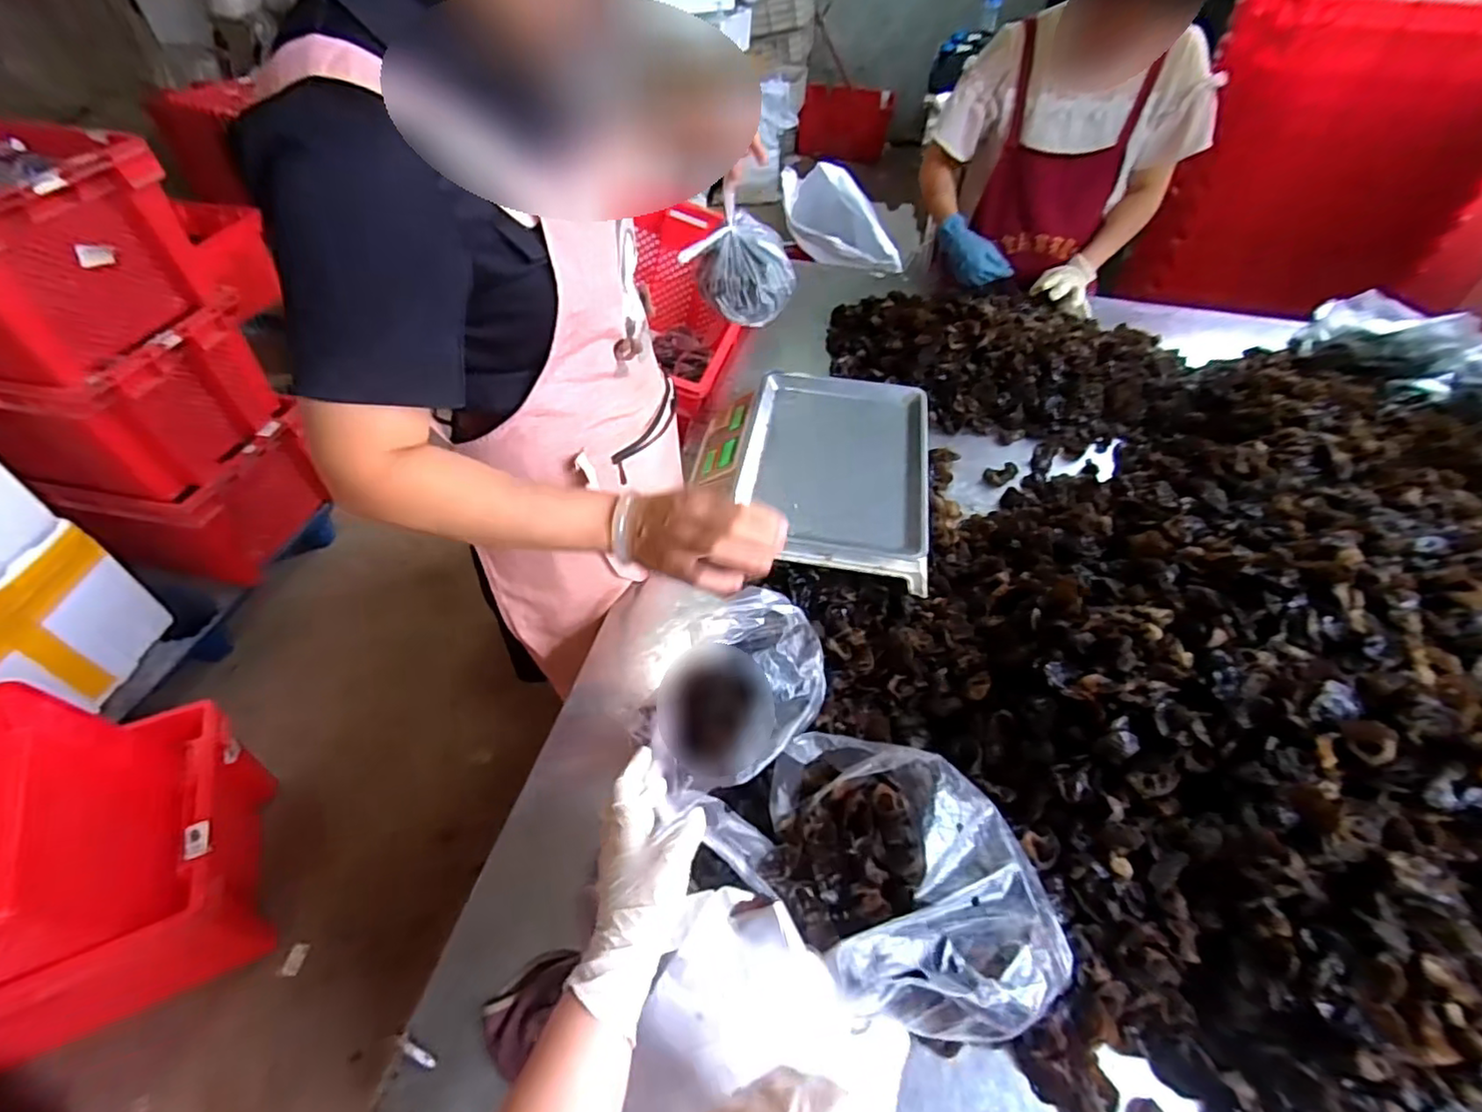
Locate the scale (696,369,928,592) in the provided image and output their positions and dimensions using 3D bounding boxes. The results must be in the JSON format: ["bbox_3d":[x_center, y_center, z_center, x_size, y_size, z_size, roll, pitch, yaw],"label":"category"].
[{"bbox_3d":[0.106,-0.129,0.896,0.316,0.098,0.349,8,49,6],"label":"scale"}]

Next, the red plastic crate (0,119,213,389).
[{"bbox_3d":[-1.324,-0.529,1.105,0.542,0.271,0.390,12,50,9],"label":"red plastic crate"}]

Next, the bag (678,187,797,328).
[{"bbox_3d":[0.005,-0.409,0.890,0.139,0.110,0.131,8,49,6],"label":"bag"}]

